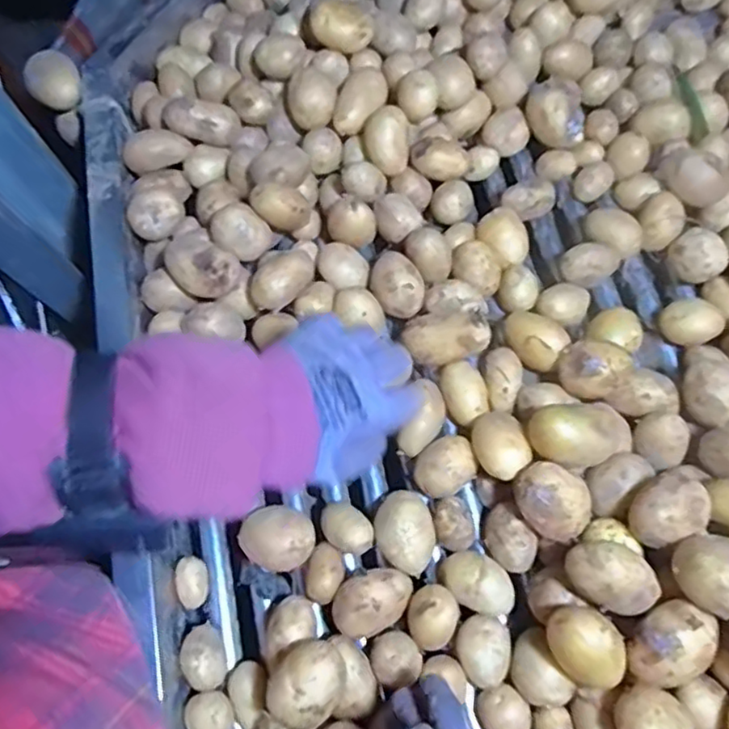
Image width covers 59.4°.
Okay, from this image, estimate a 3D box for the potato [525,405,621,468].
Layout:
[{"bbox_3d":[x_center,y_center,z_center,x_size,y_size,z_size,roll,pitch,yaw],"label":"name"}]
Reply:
[{"bbox_3d":[0.138,0.050,0.430,0.058,0.045,0.039,-3,73,0],"label":"potato"}]

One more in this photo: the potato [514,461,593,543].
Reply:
[{"bbox_3d":[0.122,0.089,0.419,0.042,0.041,0.050,-38,77,-10],"label":"potato"}]

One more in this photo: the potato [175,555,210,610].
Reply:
[{"bbox_3d":[-0.118,0.149,0.438,0.020,0.015,0.033,2,73,1],"label":"potato"}]

